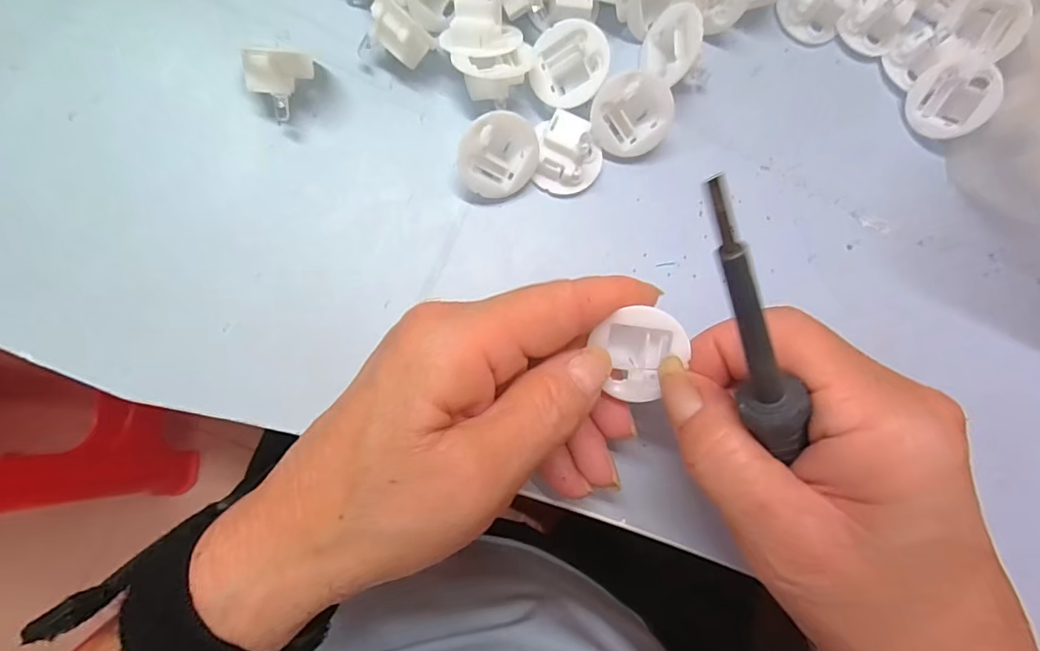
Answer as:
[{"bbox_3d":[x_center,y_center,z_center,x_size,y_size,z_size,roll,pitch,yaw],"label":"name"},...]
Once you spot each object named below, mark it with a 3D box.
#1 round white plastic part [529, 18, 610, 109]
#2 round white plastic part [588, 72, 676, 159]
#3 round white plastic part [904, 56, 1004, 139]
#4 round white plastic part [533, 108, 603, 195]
[{"bbox_3d":[0.020,-0.105,0.209,0.032,0.009,0.032,3,99,19],"label":"round white plastic part"},{"bbox_3d":[0.046,-0.089,0.216,0.032,0.016,0.032,7,127,-6],"label":"round white plastic part"},{"bbox_3d":[0.196,-0.102,0.234,0.012,0.032,0.032,-22,82,-45],"label":"round white plastic part"},{"bbox_3d":[0.021,-0.070,0.211,0.028,0.016,0.028,1,85,-7],"label":"round white plastic part"}]

